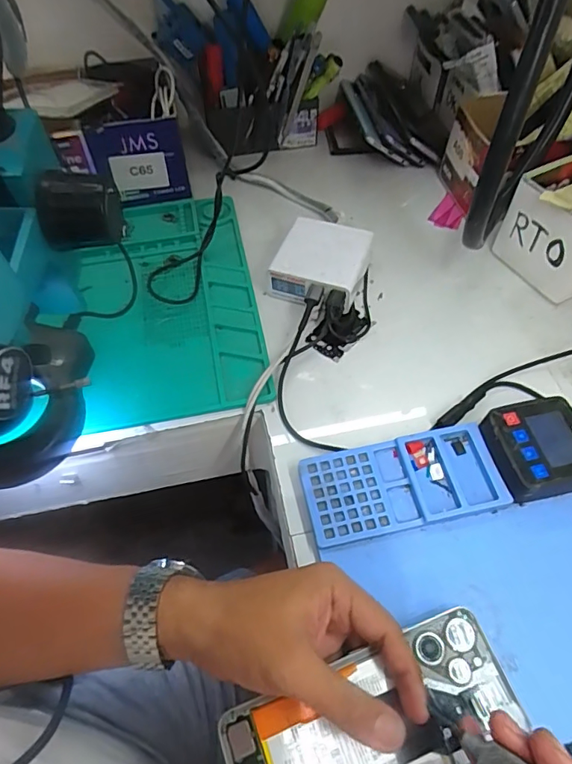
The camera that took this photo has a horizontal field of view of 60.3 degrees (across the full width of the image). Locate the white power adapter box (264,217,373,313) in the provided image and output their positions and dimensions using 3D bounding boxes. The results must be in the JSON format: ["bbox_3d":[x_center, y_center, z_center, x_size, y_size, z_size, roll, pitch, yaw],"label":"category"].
[{"bbox_3d":[0.037,-0.122,0.509,0.085,0.046,0.084,19,58,13],"label":"white power adapter box"}]

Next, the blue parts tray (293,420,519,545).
[{"bbox_3d":[0.091,0.078,0.384,0.151,0.012,0.070,-10,56,-7],"label":"blue parts tray"}]

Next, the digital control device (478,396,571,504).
[{"bbox_3d":[0.195,0.054,0.387,0.074,0.034,0.070,-11,56,-8],"label":"digital control device"}]

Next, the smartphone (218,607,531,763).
[{"bbox_3d":[0.050,0.198,0.282,0.166,0.009,0.075,-22,59,-11],"label":"smartphone"}]

